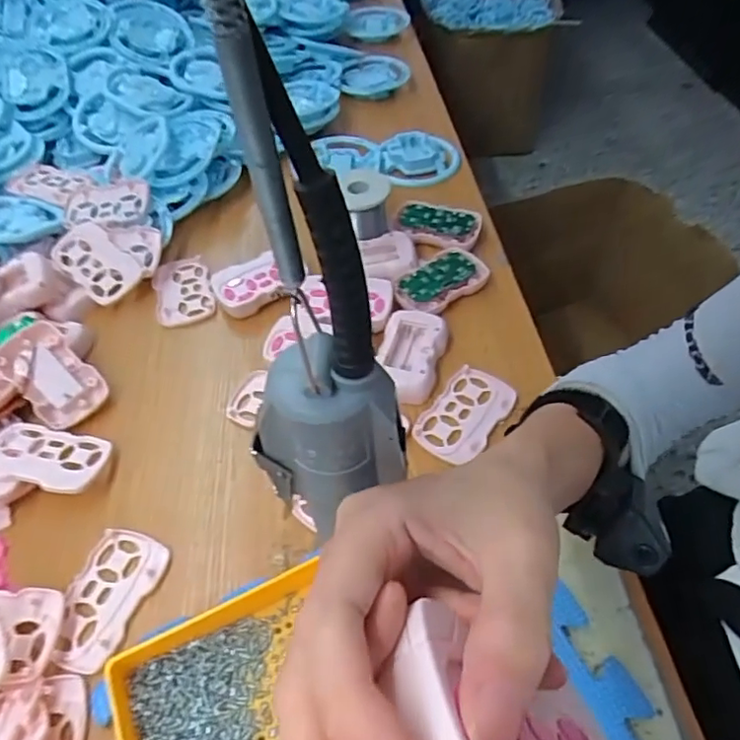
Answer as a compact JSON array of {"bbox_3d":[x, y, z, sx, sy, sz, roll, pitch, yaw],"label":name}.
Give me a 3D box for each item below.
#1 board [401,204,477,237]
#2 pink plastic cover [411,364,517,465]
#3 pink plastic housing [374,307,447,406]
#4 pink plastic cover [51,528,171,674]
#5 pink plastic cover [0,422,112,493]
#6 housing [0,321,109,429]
[{"bbox_3d":[0.069,-0.156,0.605,0.075,0.008,0.035,11,52,11],"label":"board"},{"bbox_3d":[0.077,0.036,0.466,0.053,0.006,0.088,27,57,22],"label":"pink plastic cover"},{"bbox_3d":[0.034,-0.013,0.495,0.053,0.021,0.084,11,52,11],"label":"pink plastic housing"},{"bbox_3d":[-0.176,0.151,0.390,0.053,0.005,0.087,16,54,15],"label":"pink plastic cover"},{"bbox_3d":[-0.248,0.065,0.441,0.089,0.006,0.053,12,36,2],"label":"pink plastic cover"},{"bbox_3d":[-0.263,0.005,0.483,0.055,0.014,0.088,-43,88,-18],"label":"housing"}]

